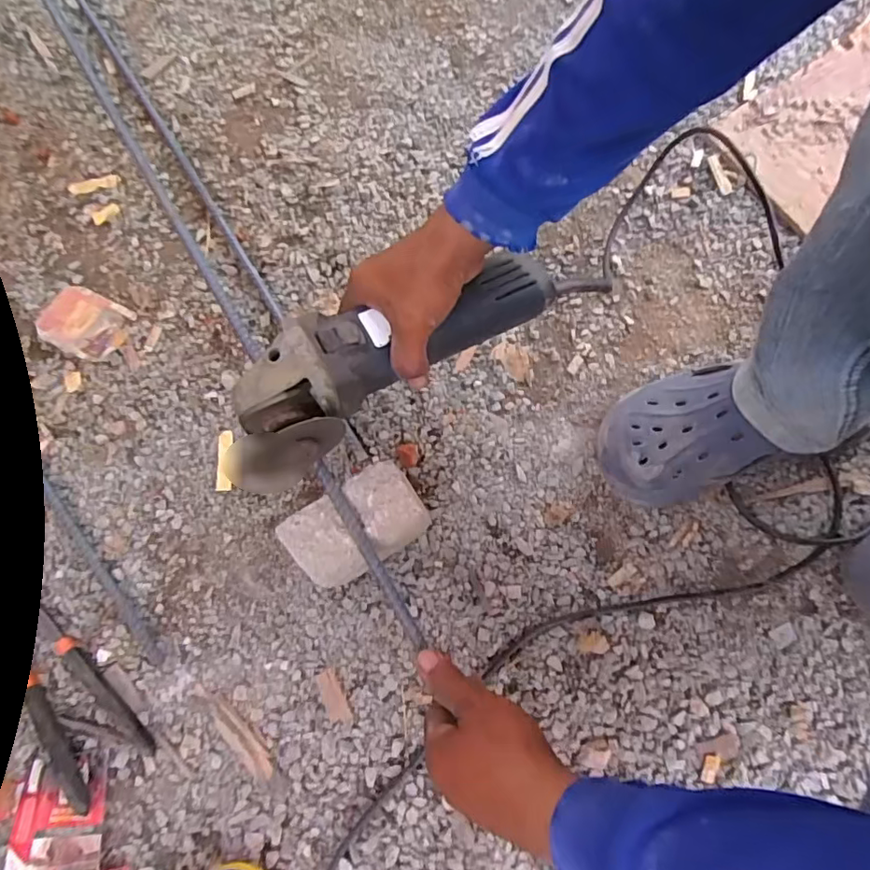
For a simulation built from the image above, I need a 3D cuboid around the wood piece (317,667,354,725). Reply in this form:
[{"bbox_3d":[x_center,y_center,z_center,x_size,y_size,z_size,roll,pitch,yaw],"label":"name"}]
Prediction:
[{"bbox_3d":[-0.087,0.226,0.476,0.019,0.004,0.046,-24,77,-5],"label":"wood piece"}]

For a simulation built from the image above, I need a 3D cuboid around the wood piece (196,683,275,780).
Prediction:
[{"bbox_3d":[-0.171,0.251,0.471,0.019,0.004,0.095,-43,79,-9],"label":"wood piece"}]

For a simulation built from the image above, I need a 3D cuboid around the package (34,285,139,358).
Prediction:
[{"bbox_3d":[-0.360,-0.116,0.568,0.089,0.009,0.066,26,77,7],"label":"package"}]

